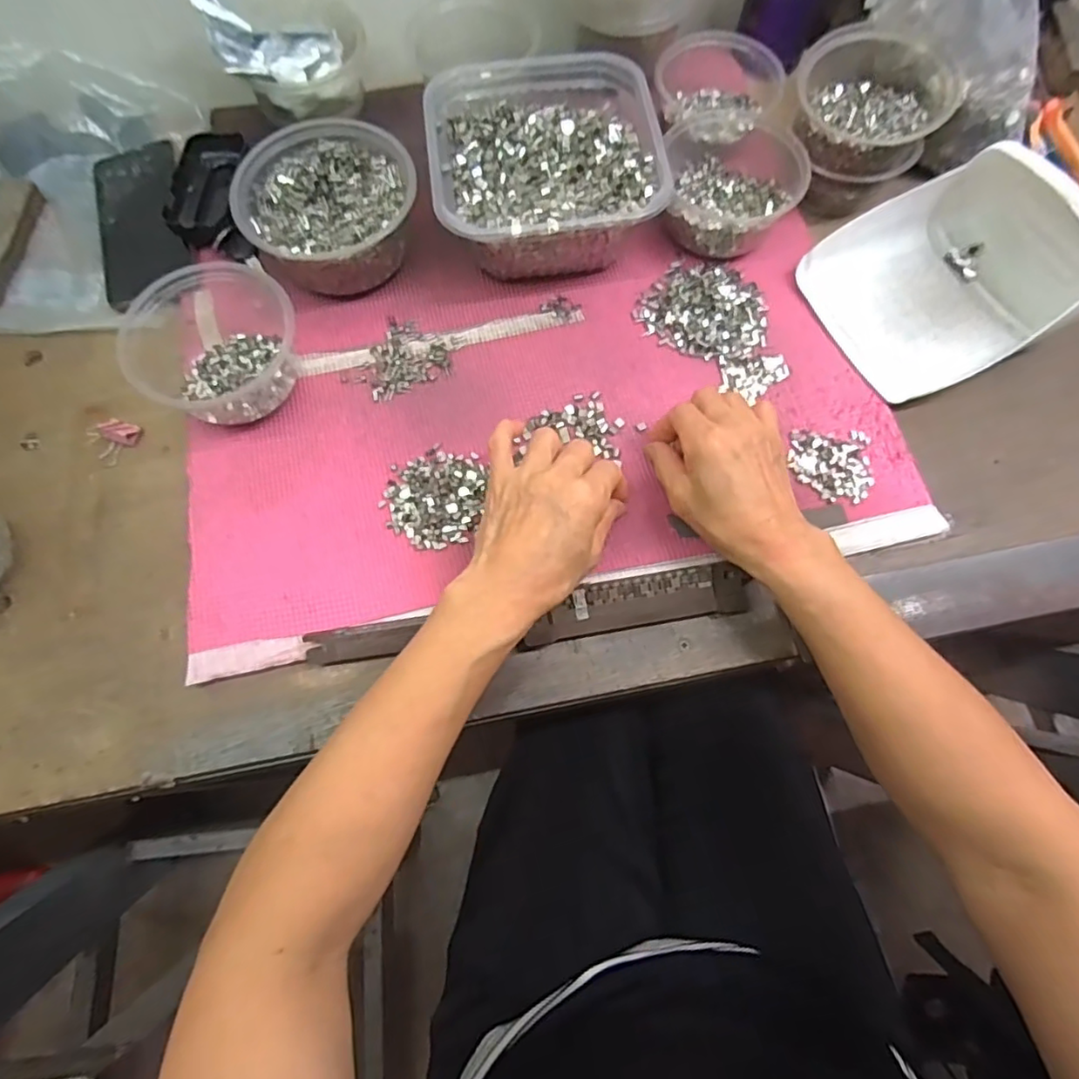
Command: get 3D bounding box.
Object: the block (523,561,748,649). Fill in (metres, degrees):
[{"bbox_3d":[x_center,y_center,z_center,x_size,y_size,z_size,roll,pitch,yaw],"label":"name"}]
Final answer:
[{"bbox_3d":[0.066,0.044,0.407,0.146,0.023,0.032,-9,70,-3],"label":"block"}]

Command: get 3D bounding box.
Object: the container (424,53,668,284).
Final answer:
[{"bbox_3d":[0.001,-0.298,0.482,0.168,0.074,0.174,-8,70,-3],"label":"container"}]

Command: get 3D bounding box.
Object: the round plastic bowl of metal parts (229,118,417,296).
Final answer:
[{"bbox_3d":[-0.165,-0.261,0.479,0.129,0.058,0.131,0,70,0],"label":"round plastic bowl of metal parts"}]

